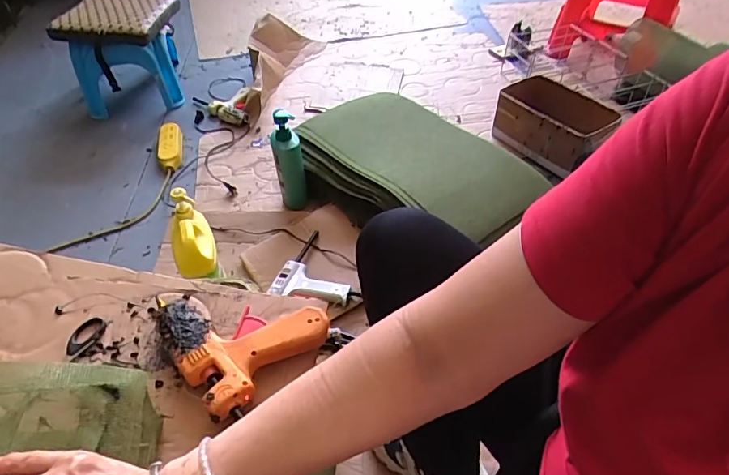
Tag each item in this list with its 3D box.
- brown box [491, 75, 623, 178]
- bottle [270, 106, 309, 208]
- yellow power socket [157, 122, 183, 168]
[{"bbox_3d":[0.517,-0.307,1.326,0.180,0.153,0.281,-28,54,-24],"label":"brown box"},{"bbox_3d":[-0.177,-0.172,1.125,0.067,0.251,0.080,-9,48,-10],"label":"bottle"},{"bbox_3d":[-0.549,-0.259,1.346,0.068,0.048,0.166,-10,49,-11],"label":"yellow power socket"}]

